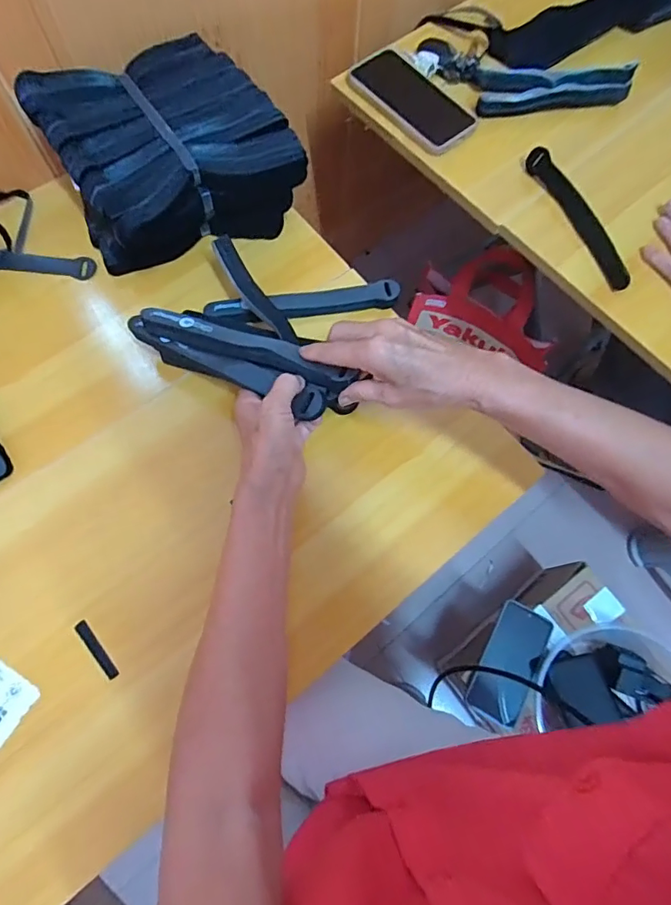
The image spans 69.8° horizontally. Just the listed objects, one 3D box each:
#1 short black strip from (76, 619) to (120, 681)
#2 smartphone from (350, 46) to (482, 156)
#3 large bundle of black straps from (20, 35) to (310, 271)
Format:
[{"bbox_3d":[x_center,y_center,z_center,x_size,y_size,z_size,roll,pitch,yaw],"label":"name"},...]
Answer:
[{"bbox_3d":[-0.196,0.162,0.396,0.008,0.004,0.054,-38,77,-13],"label":"short black strip"},{"bbox_3d":[0.097,-0.439,0.595,0.085,0.012,0.175,-39,78,-11],"label":"smartphone"},{"bbox_3d":[-0.165,-0.297,0.489,0.214,0.126,0.171,-29,76,-12],"label":"large bundle of black straps"}]

